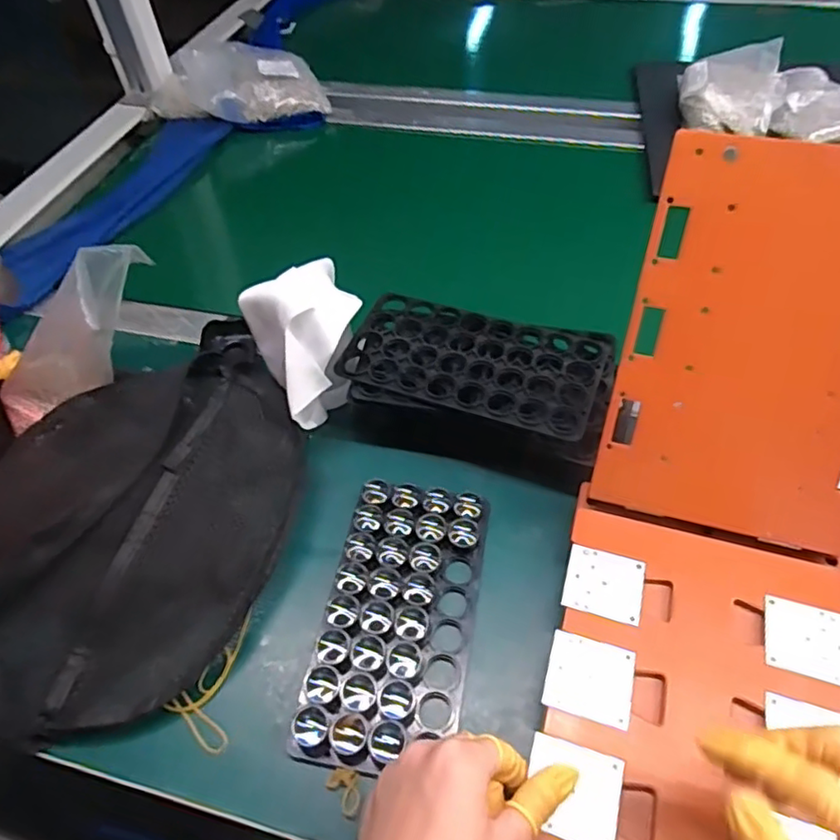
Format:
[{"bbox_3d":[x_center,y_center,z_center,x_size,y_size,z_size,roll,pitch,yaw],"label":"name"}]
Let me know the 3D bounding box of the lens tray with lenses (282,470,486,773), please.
[{"bbox_3d":[-0.013,0.129,0.409,0.096,0.022,0.189,8,52,10],"label":"lens tray with lenses"}]

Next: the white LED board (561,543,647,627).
[{"bbox_3d":[0.118,0.105,0.390,0.047,0.004,0.044,13,53,14],"label":"white LED board"}]

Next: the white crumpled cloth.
[{"bbox_3d":[-0.084,-0.053,0.496,0.078,0.120,0.081,-25,54,-16],"label":"white crumpled cloth"}]

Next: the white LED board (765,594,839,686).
[{"bbox_3d":[0.231,0.130,0.362,0.046,0.005,0.045,14,54,14],"label":"white LED board"}]

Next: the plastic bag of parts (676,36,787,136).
[{"bbox_3d":[0.391,-0.417,0.772,0.120,0.051,0.164,19,55,17],"label":"plastic bag of parts"}]

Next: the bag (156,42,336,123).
[{"bbox_3d":[-0.265,-0.490,0.881,0.249,0.051,0.184,-9,51,-4],"label":"bag"}]

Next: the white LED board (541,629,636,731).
[{"bbox_3d":[0.099,0.150,0.354,0.048,0.005,0.044,13,53,13],"label":"white LED board"}]

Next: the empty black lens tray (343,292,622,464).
[{"bbox_3d":[0.044,-0.042,0.474,0.203,0.015,0.115,15,54,15],"label":"empty black lens tray"}]

